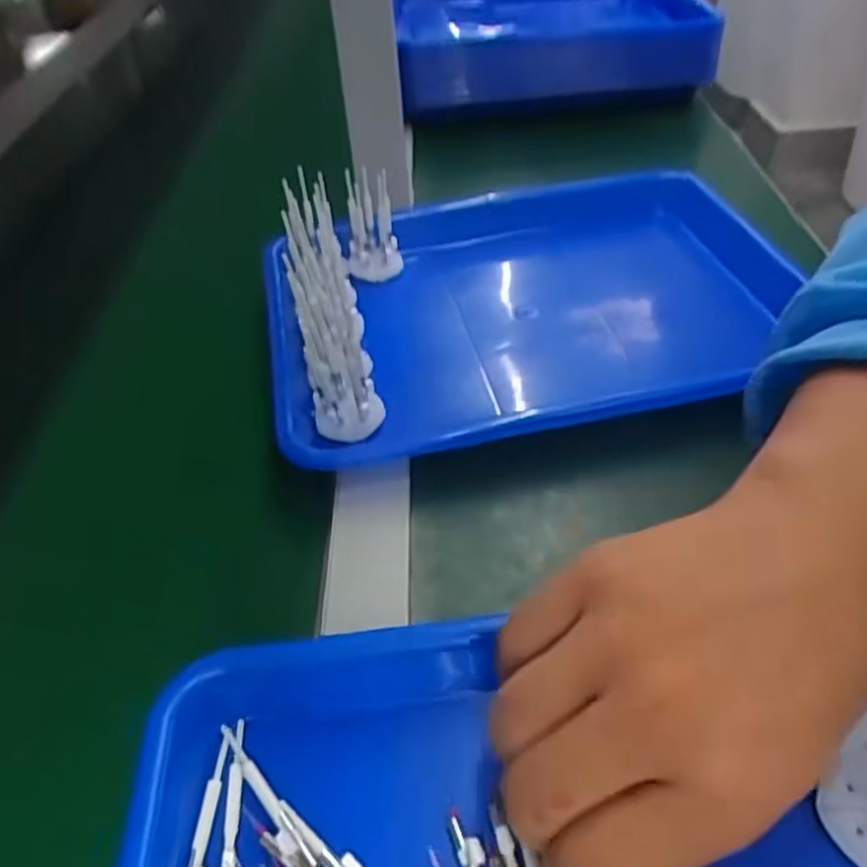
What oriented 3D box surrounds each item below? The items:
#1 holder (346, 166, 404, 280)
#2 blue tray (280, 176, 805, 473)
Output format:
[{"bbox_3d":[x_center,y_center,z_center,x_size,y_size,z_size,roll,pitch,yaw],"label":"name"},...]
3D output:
[{"bbox_3d":[-0.044,-0.148,0.501,0.034,0.072,0.030,-5,44,0],"label":"holder"},{"bbox_3d":[0.063,-0.088,0.470,0.330,0.039,0.236,-11,44,-7],"label":"blue tray"}]

